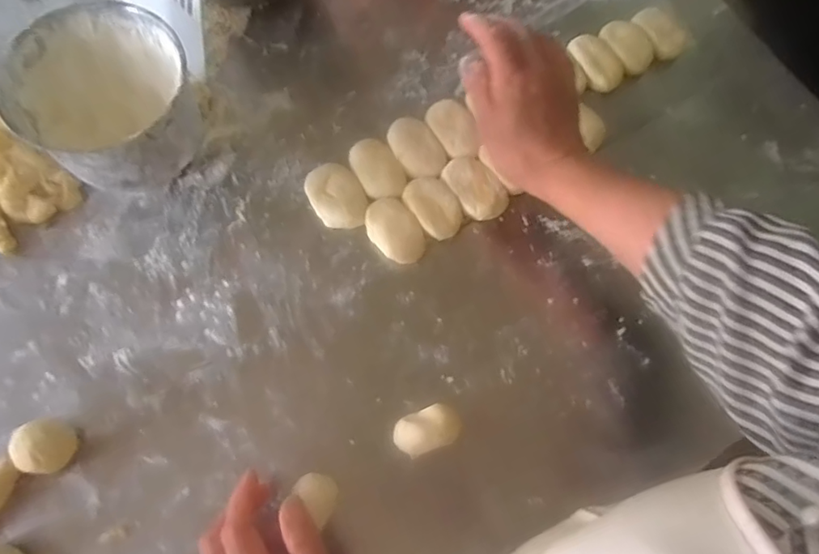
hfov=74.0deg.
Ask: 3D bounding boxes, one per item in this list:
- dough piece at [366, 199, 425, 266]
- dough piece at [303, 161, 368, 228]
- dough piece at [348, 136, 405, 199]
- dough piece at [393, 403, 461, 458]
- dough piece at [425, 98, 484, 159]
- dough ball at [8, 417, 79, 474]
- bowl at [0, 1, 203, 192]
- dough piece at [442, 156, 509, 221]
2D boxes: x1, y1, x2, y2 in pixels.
[{"bbox_3d":[-0.013,-0.043,0.510,0.043,0.018,0.065,-33,76,-12],"label":"dough piece"},{"bbox_3d":[-0.069,-0.076,0.520,0.049,0.017,0.067,-26,75,-10],"label":"dough piece"},{"bbox_3d":[-0.030,-0.103,0.526,0.041,0.024,0.060,-27,75,-11],"label":"dough piece"},{"bbox_3d":[0.014,0.126,0.444,0.052,0.038,0.032,-21,74,-9],"label":"dough piece"},{"bbox_3d":[0.043,-0.145,0.539,0.038,0.020,0.071,-25,74,-10],"label":"dough piece"},{"bbox_3d":[-0.288,0.135,0.430,0.037,0.038,0.037,1,72,-2],"label":"dough ball"},{"bbox_3d":[-0.277,-0.156,0.500,0.143,0.085,0.140,1,72,-2],"label":"bowl"},{"bbox_3d":[0.063,-0.085,0.524,0.042,0.017,0.068,-38,77,-13],"label":"dough piece"}]

